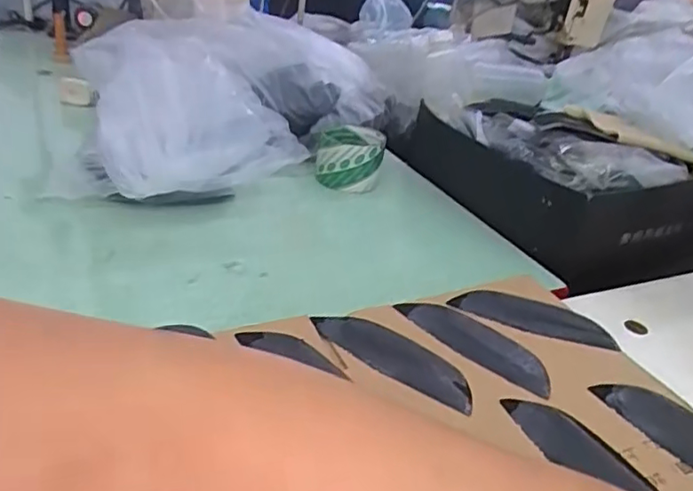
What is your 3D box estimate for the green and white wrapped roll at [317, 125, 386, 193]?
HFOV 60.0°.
[{"bbox_3d":[0.005,-0.105,0.749,0.082,0.063,0.080,7,29,-4],"label":"green and white wrapped roll"}]

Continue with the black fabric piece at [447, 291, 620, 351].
[{"bbox_3d":[0.159,0.064,0.514,0.136,0.009,0.040,13,43,13],"label":"black fabric piece"}]

